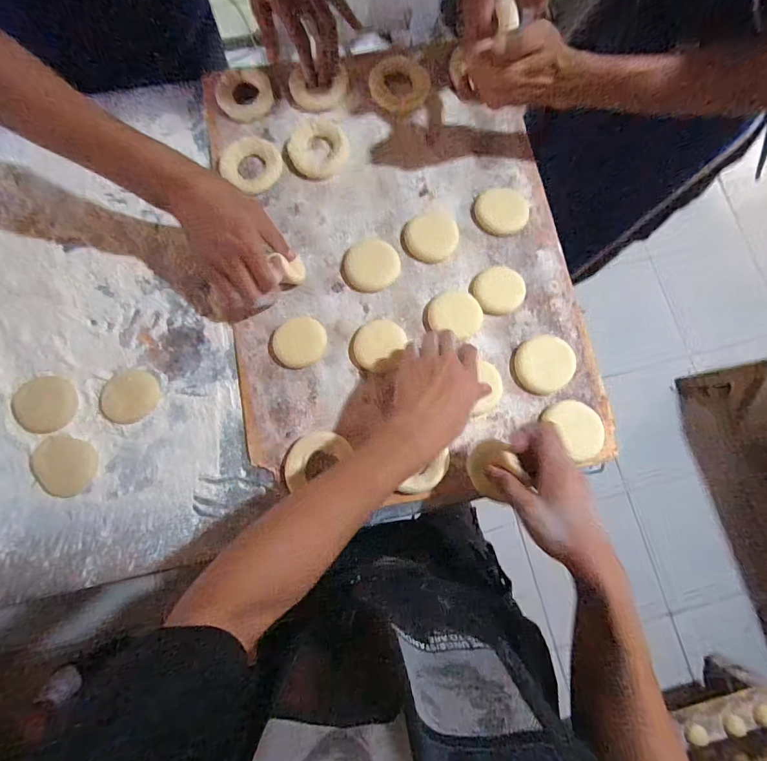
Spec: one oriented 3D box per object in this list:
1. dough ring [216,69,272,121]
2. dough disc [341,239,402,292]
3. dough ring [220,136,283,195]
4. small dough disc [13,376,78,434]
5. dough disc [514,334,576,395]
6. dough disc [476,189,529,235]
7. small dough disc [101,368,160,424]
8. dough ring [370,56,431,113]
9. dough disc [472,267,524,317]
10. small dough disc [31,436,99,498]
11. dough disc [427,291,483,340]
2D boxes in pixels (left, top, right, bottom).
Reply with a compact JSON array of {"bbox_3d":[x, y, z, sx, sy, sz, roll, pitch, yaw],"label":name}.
[{"bbox_3d":[-0.188,-0.386,0.527,0.074,0.012,0.066,6,80,1],"label":"dough ring"},{"bbox_3d":[-0.016,-0.144,0.491,0.072,0.014,0.060,-12,80,-3],"label":"dough disc"},{"bbox_3d":[-0.172,-0.283,0.508,0.078,0.008,0.074,0,80,-1],"label":"dough ring"},{"bbox_3d":[-0.391,0.026,0.451,0.065,0.008,0.062,0,80,-1],"label":"small dough disc"},{"bbox_3d":[0.194,-0.020,0.466,0.072,0.017,0.066,0,80,-1],"label":"dough disc"},{"bbox_3d":[0.153,-0.217,0.504,0.066,0.006,0.059,12,80,2],"label":"dough disc"},{"bbox_3d":[-0.298,0.018,0.459,0.064,0.004,0.060,0,80,-1],"label":"small dough disc"},{"bbox_3d":[0.022,-0.407,0.536,0.079,0.011,0.079,0,80,-1],"label":"dough ring"},{"bbox_3d":[0.143,-0.111,0.481,0.060,0.008,0.059,0,80,-1],"label":"dough disc"},{"bbox_3d":[-0.362,0.095,0.442,0.065,0.006,0.059,28,81,4],"label":"small dough disc"},{"bbox_3d":[0.087,-0.080,0.473,0.063,0.012,0.053,17,80,2],"label":"dough disc"}]

